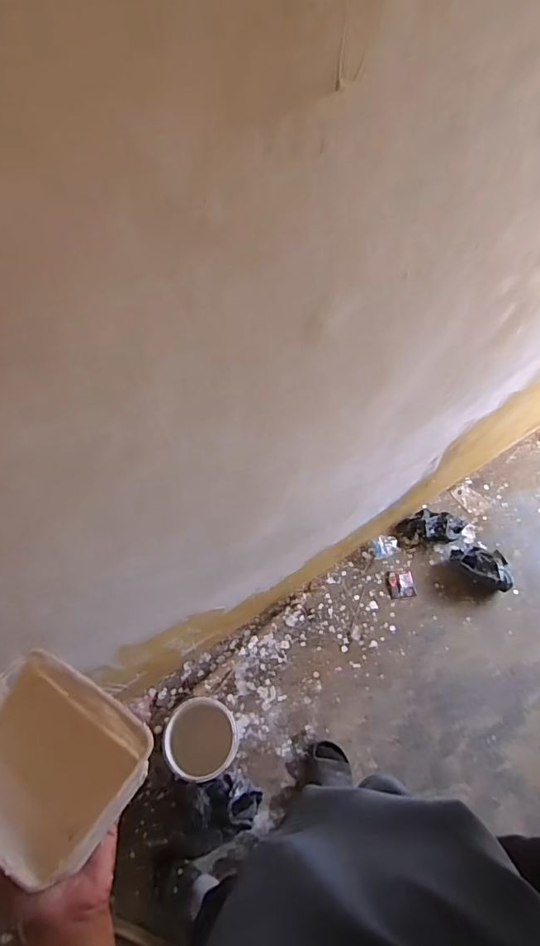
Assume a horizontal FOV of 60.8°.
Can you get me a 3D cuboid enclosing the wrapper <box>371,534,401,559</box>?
[{"bbox_3d":[0.397,0.250,1.580,0.093,0.028,0.070,-17,61,-12],"label":"wrapper"}]

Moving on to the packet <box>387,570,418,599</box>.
[{"bbox_3d":[0.442,0.374,1.540,0.087,0.007,0.090,-3,59,-4],"label":"packet"}]

